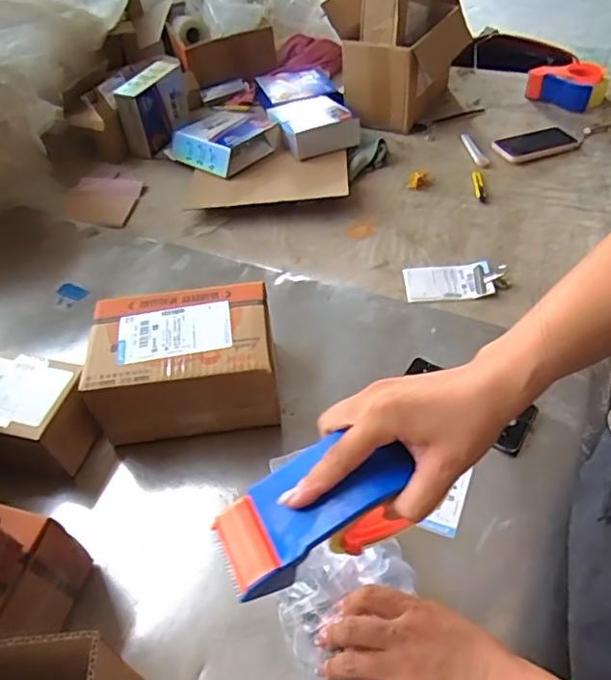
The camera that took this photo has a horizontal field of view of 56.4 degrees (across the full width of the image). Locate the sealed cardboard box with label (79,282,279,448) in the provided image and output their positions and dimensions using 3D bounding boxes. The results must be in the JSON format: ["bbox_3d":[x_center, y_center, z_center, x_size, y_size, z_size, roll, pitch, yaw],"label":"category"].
[{"bbox_3d":[-0.147,0.027,0.703,0.216,0.110,0.153,-7,48,-2],"label":"sealed cardboard box with label"}]

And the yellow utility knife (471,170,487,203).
[{"bbox_3d":[0.330,-0.292,1.081,0.019,0.006,0.091,0,49,5],"label":"yellow utility knife"}]

